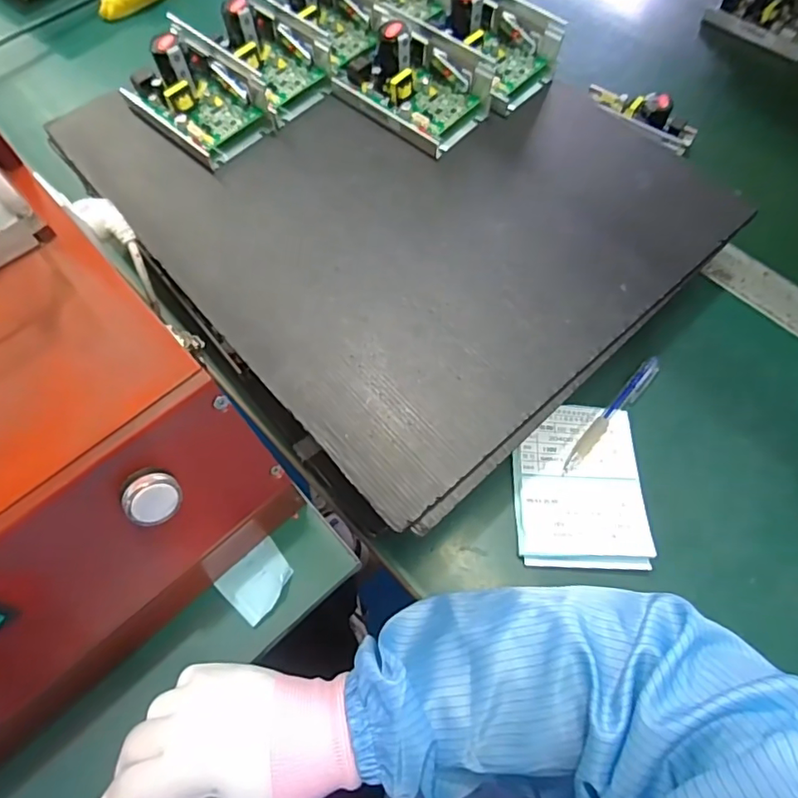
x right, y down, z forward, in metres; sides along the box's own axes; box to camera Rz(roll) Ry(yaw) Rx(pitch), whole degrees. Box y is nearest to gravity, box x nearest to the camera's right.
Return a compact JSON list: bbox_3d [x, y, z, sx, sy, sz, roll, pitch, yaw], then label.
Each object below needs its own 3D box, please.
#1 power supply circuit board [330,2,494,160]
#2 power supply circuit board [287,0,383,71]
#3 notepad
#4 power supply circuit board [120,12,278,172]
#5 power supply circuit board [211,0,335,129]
[{"bbox_3d":[0.007,-0.291,0.469,0.141,0.050,0.087,39,72,17],"label":"power supply circuit board"},{"bbox_3d":[-0.068,-0.368,0.496,0.099,0.044,0.072,40,72,17],"label":"power supply circuit board"},{"bbox_3d":[0.139,0.063,0.407,0.095,0.017,0.128,2,65,2],"label":"notepad"},{"bbox_3d":[-0.182,-0.274,0.464,0.127,0.050,0.085,38,71,16],"label":"power supply circuit board"},{"bbox_3d":[-0.119,-0.328,0.485,0.075,0.054,0.119,-38,70,-15],"label":"power supply circuit board"}]

